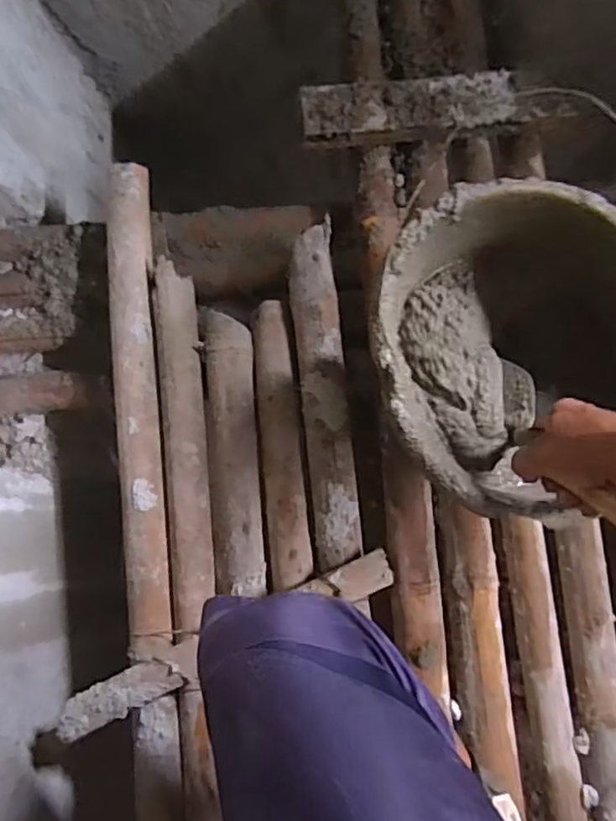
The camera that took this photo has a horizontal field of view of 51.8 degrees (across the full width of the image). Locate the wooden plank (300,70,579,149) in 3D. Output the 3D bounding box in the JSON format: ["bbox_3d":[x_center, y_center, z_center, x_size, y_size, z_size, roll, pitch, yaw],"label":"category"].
[{"bbox_3d":[0.149,-0.353,0.737,0.308,0.023,0.070,-5,94,-1],"label":"wooden plank"}]

